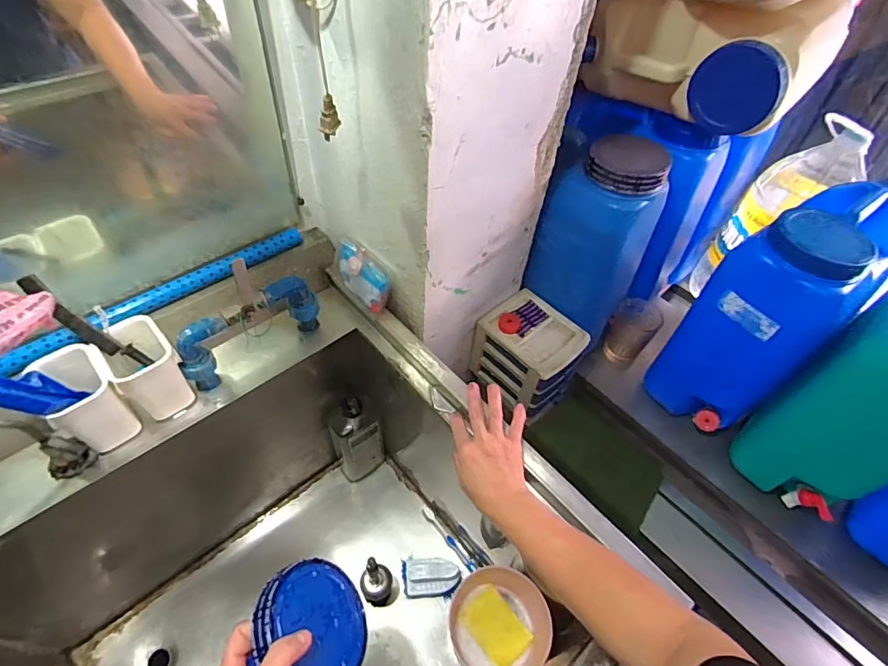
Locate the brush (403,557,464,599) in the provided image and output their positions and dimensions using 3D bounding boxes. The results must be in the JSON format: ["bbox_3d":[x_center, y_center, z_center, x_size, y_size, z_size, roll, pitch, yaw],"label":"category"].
[{"bbox_3d":[-0.024,0.432,0.841,0.102,0.056,0.069,-1,52,-5],"label":"brush"}]

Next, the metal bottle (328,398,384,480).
[{"bbox_3d":[-0.163,0.206,0.900,0.092,0.259,0.052,-20,56,-19],"label":"metal bottle"}]

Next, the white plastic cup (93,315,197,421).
[{"bbox_3d":[-0.376,0.049,0.608,0.069,0.115,0.078,-31,60,-25],"label":"white plastic cup"}]

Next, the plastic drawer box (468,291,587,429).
[{"bbox_3d":[0.162,0.041,0.909,0.146,0.151,0.169,-36,62,-28],"label":"plastic drawer box"}]

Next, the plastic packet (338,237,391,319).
[{"bbox_3d":[-0.130,-0.089,0.733,0.115,0.078,0.047,35,57,21],"label":"plastic packet"}]

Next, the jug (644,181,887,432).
[{"bbox_3d":[0.559,-0.029,0.800,0.262,0.392,0.180,-28,59,-24],"label":"jug"}]

